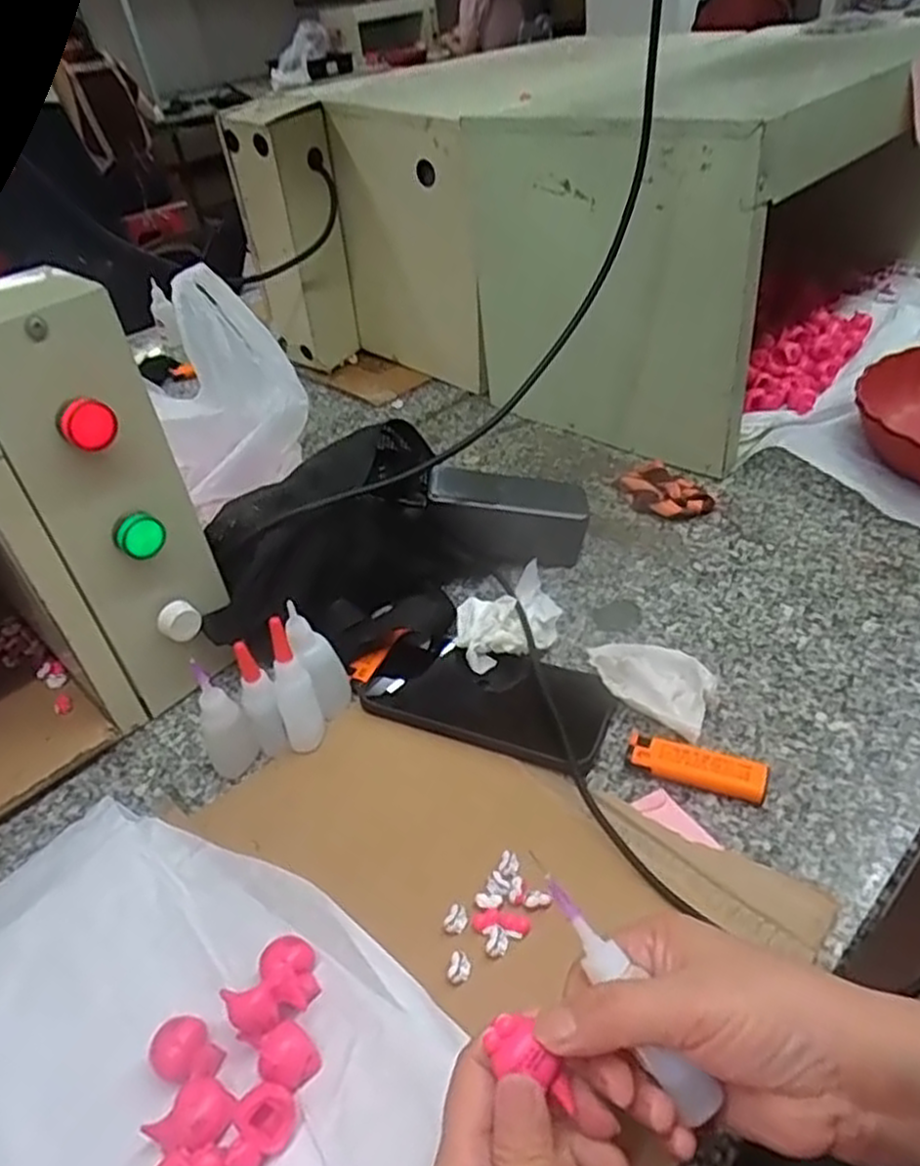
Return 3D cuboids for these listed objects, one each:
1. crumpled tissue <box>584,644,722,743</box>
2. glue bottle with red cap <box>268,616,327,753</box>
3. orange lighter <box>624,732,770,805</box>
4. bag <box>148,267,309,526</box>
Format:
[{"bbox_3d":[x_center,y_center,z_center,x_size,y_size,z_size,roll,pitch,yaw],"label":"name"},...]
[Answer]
[{"bbox_3d":[0.127,0.061,0.505,0.089,0.026,0.065,22,48,32],"label":"crumpled tissue"},{"bbox_3d":[-0.109,0.062,0.489,0.026,0.091,0.028,-20,24,-24],"label":"glue bottle with red cap"},{"bbox_3d":[0.141,0.109,0.453,0.080,0.015,0.025,11,43,23],"label":"orange lighter"},{"bbox_3d":[-0.224,-0.172,0.683,0.108,0.166,0.181,13,44,24],"label":"bag"}]

